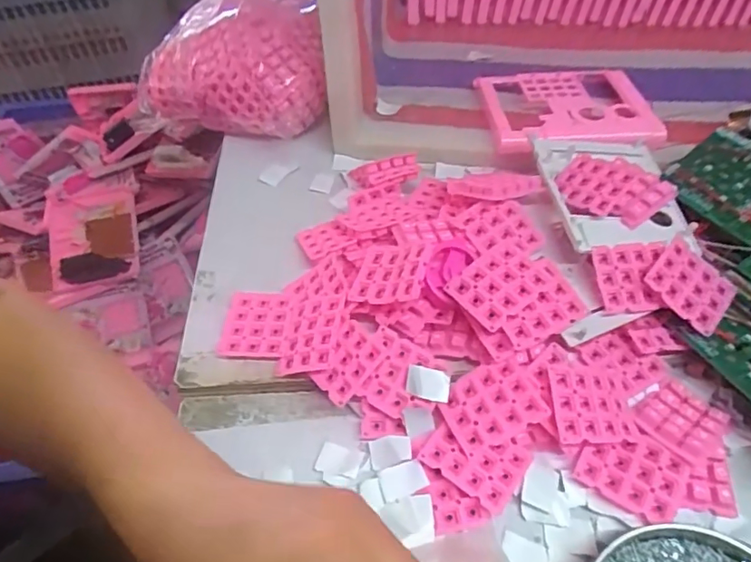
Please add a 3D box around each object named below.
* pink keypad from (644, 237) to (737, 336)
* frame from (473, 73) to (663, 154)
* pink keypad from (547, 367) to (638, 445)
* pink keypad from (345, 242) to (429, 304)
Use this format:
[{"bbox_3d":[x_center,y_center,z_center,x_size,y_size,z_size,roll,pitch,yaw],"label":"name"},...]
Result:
[{"bbox_3d":[0.227,0.002,0.379,0.060,0.006,0.048,41,74,2],"label":"pink keypad"},{"bbox_3d":[0.196,-0.173,0.541,0.162,0.026,0.133,-2,51,0],"label":"frame"},{"bbox_3d":[0.143,0.082,0.346,0.054,0.008,0.049,5,60,-11],"label":"pink keypad"},{"bbox_3d":[0.011,-0.006,0.384,0.057,0.009,0.049,-6,54,40],"label":"pink keypad"}]

